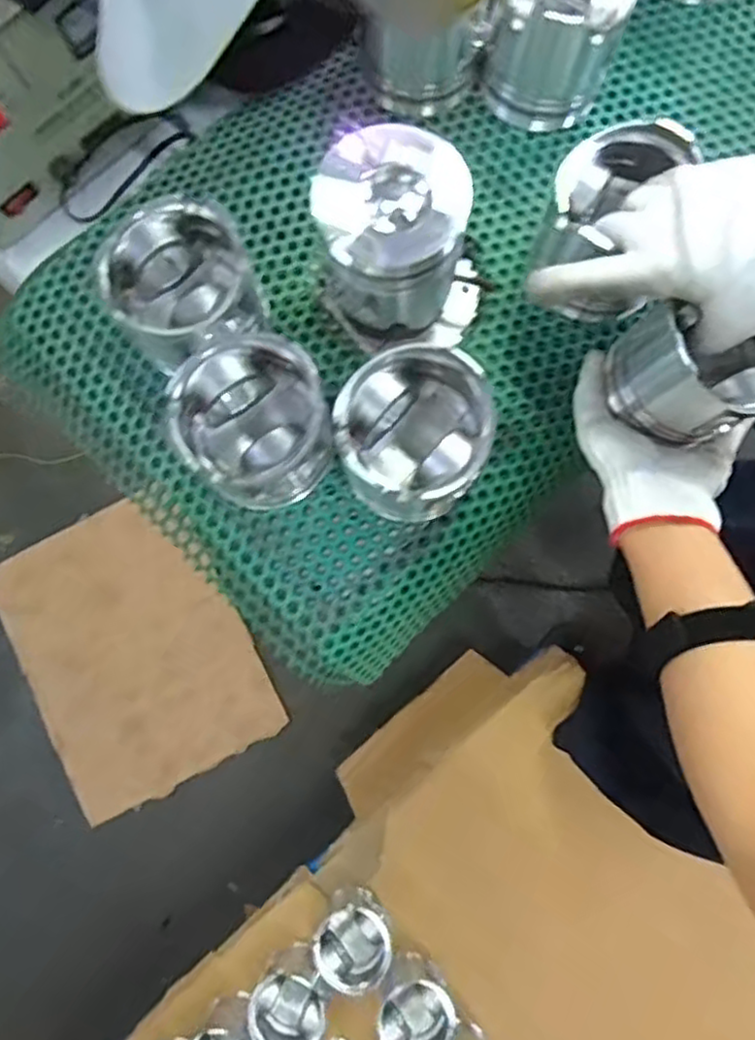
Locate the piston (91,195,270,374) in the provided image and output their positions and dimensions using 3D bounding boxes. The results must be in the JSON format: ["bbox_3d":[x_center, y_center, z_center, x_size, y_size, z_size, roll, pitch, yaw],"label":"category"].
[{"bbox_3d":[-0.125,-0.151,0.464,0.089,0.093,0.091,0,80,1],"label":"piston"}]

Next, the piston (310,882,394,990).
[{"bbox_3d":[-0.029,0.522,0.881,0.089,0.088,0.087,0,80,1],"label":"piston"}]

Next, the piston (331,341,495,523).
[{"bbox_3d":[0.024,-0.053,0.451,0.089,0.086,0.089,0,80,1],"label":"piston"}]

